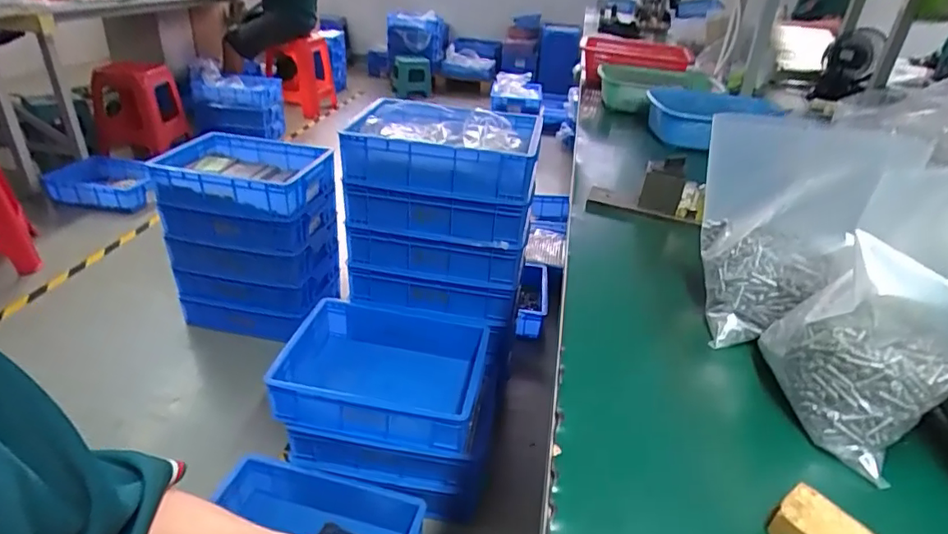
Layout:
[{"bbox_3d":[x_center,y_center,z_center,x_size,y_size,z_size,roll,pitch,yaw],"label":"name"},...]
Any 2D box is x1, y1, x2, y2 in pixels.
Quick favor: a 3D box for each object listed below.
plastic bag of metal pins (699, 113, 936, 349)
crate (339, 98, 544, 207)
[{"bbox_3d":[0.281,-0.036,0.526,0.074,0.207,0.170,-17,36,-32],"label":"plastic bag of metal pins"},{"bbox_3d":[-0.057,-0.265,1.215,0.387,0.134,0.290,8,30,7],"label":"crate"}]

